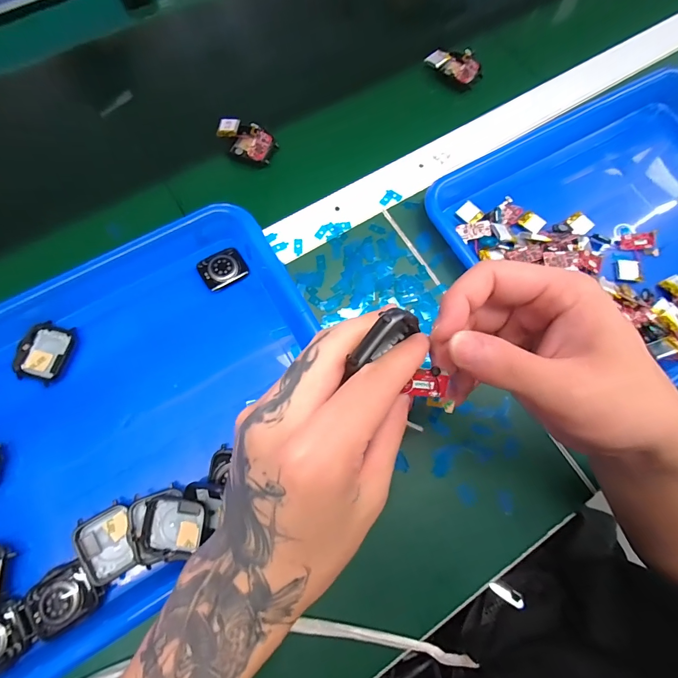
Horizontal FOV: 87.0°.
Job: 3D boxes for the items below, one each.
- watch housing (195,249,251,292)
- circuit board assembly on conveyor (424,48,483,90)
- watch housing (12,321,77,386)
[{"bbox_3d":[-0.101,-0.061,0.312,0.038,0.010,0.030,-29,90,-13],"label":"watch housing"},{"bbox_3d":[0.127,-0.299,0.391,0.058,0.013,0.037,36,87,3],"label":"circuit board assembly on conveyor"},{"bbox_3d":[-0.233,0.011,0.284,0.037,0.013,0.045,11,75,1],"label":"watch housing"}]

